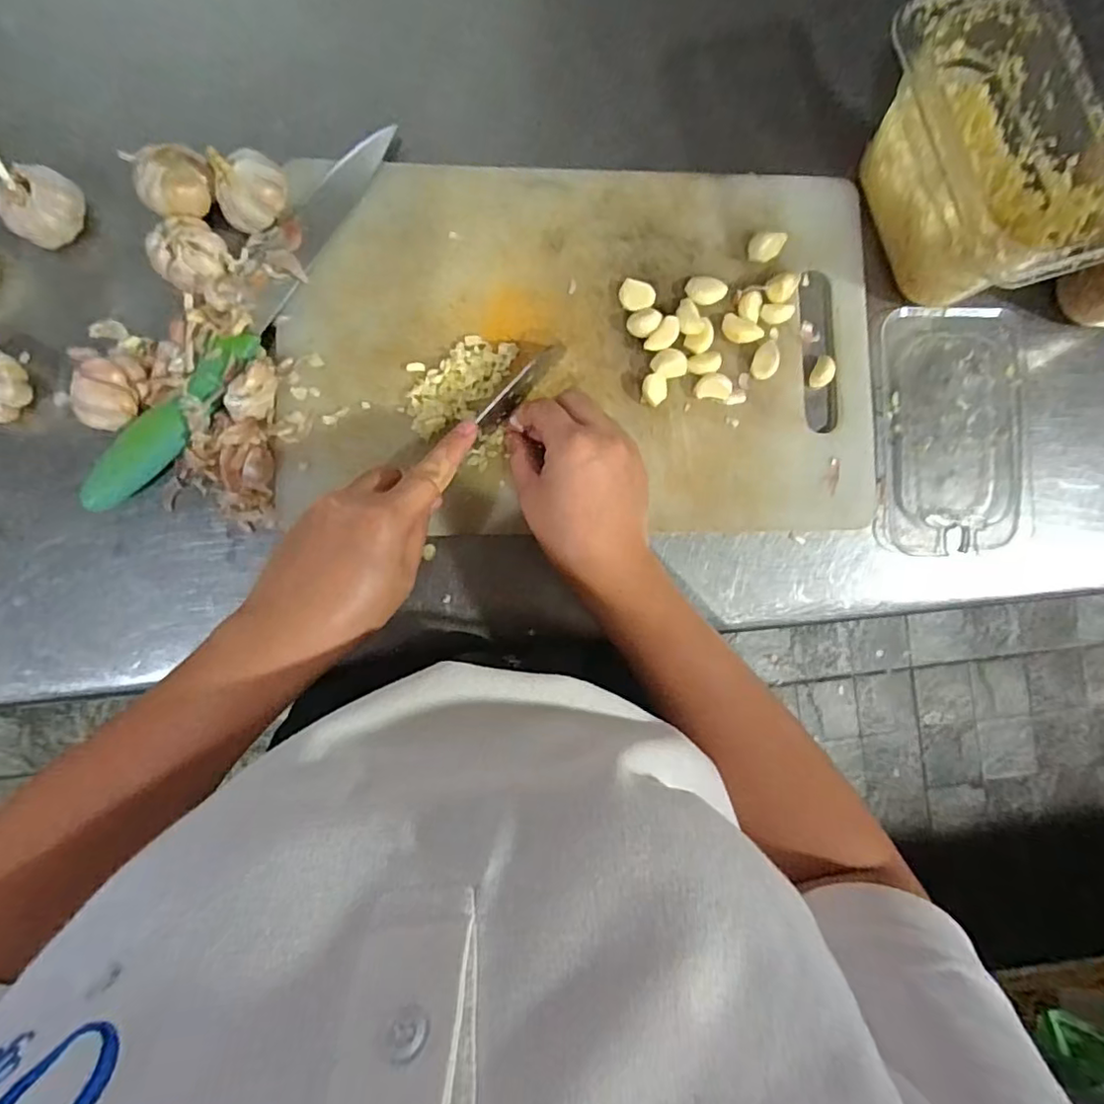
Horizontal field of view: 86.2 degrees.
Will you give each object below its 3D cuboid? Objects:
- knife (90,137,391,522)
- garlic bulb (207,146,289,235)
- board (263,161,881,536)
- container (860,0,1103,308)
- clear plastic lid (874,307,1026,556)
[{"bbox_3d":[-0.190,-0.151,0.372,0.034,0.021,0.301,34,86,-3],"label":"knife"},{"bbox_3d":[-0.187,-0.225,0.363,0.043,0.032,0.033,-31,91,-5],"label":"garlic bulb"},{"bbox_3d":[0.025,-0.139,0.397,0.397,0.021,0.250,-2,88,-3],"label":"board"},{"bbox_3d":[0.259,-0.235,0.370,0.094,0.093,0.165,-21,90,-5],"label":"container"},{"bbox_3d":[0.280,-0.086,0.409,0.106,0.017,0.171,3,88,-4],"label":"clear plastic lid"}]

